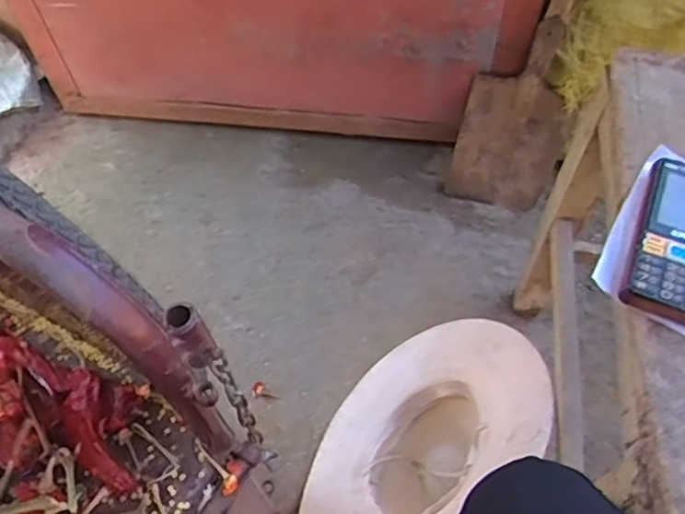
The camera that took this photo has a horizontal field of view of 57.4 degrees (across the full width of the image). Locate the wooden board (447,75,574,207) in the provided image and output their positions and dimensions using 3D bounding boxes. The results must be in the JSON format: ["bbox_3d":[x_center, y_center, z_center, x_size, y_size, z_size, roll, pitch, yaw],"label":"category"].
[{"bbox_3d":[0.248,-0.171,0.947,0.154,0.205,0.029,18,35,17],"label":"wooden board"}]

